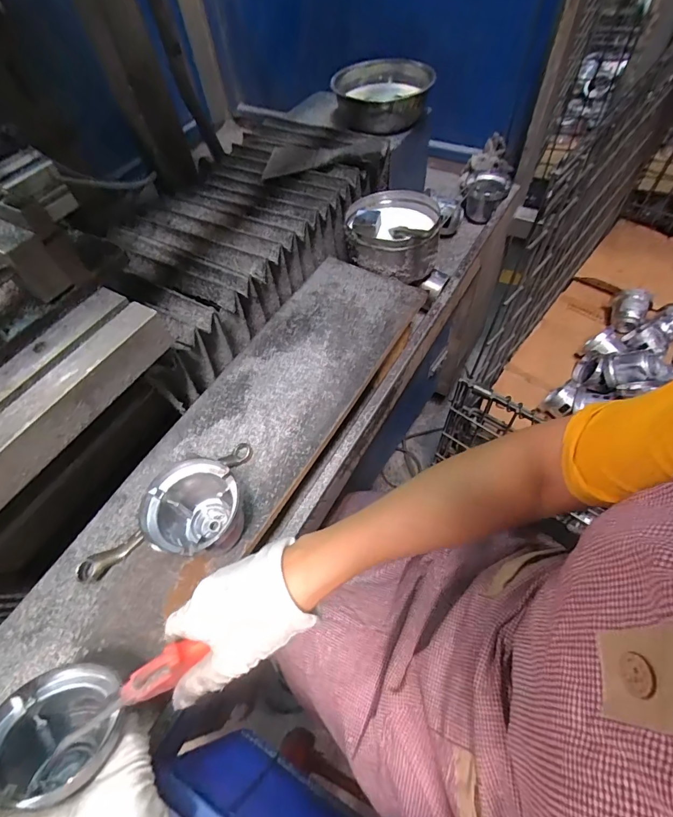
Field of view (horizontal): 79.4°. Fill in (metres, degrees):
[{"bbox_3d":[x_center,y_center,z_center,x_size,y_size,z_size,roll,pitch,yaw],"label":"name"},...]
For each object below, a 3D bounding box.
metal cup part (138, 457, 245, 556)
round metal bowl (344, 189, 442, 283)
[{"bbox_3d":[-0.140,0.108,0.421,0.093,0.077,0.081,-35,60,-17],"label":"metal cup part"},{"bbox_3d":[0.093,-0.298,0.679,0.146,0.063,0.158,6,57,9],"label":"round metal bowl"}]

